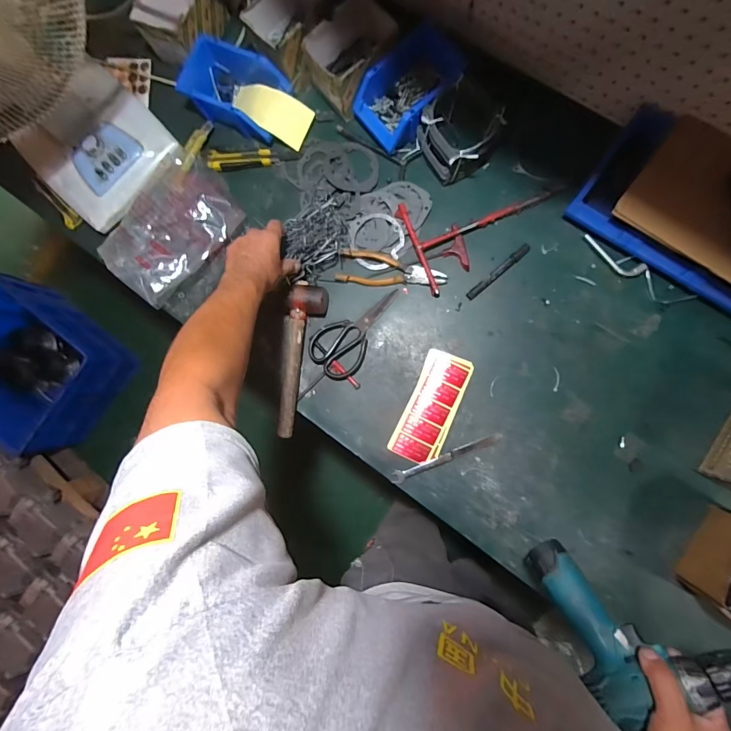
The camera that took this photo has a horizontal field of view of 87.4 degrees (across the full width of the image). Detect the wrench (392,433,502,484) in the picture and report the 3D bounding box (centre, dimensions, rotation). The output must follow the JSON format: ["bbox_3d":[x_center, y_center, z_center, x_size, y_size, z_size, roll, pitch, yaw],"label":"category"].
[{"bbox_3d":[0.141,0.159,0.671,0.203,0.008,0.022,-25,84,4],"label":"wrench"}]

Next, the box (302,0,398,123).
[{"bbox_3d":[-0.028,-0.556,0.692,0.112,0.094,0.150,41,91,7],"label":"box"}]

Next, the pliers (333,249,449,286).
[{"bbox_3d":[0.048,-0.172,0.691,0.195,0.017,0.060,10,87,6],"label":"pliers"}]

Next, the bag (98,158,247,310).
[{"bbox_3d":[-0.355,-0.253,0.705,0.175,0.072,0.254,44,91,6],"label":"bag"}]

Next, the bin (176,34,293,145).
[{"bbox_3d":[-0.248,-0.523,0.721,0.196,0.070,0.118,26,89,7],"label":"bin"}]

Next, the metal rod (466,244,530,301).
[{"bbox_3d":[0.235,-0.167,0.678,0.137,0.006,0.015,-41,84,2],"label":"metal rod"}]

